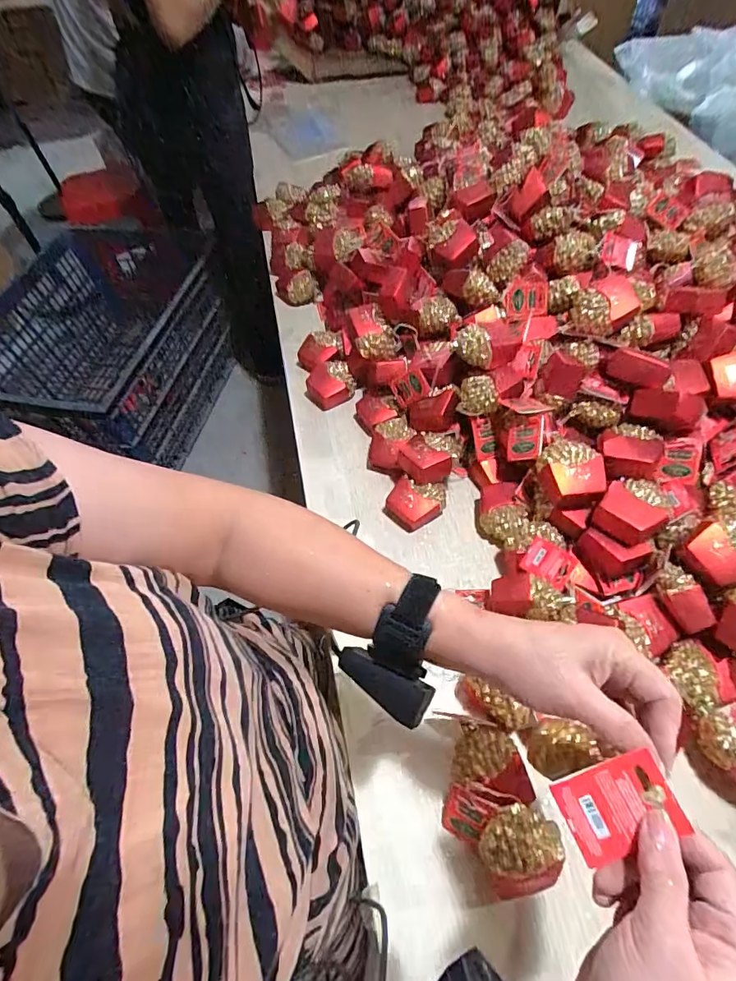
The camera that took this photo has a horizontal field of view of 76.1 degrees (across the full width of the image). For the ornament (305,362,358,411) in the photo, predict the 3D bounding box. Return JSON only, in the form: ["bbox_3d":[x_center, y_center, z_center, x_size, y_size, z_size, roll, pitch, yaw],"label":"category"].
[{"bbox_3d":[-0.065,-0.181,0.809,0.085,0.052,0.072,-9,57,-2],"label":"ornament"}]

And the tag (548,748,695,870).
[{"bbox_3d":[0.139,0.176,0.261,0.058,0.004,0.044,-27,73,9],"label":"tag"}]

